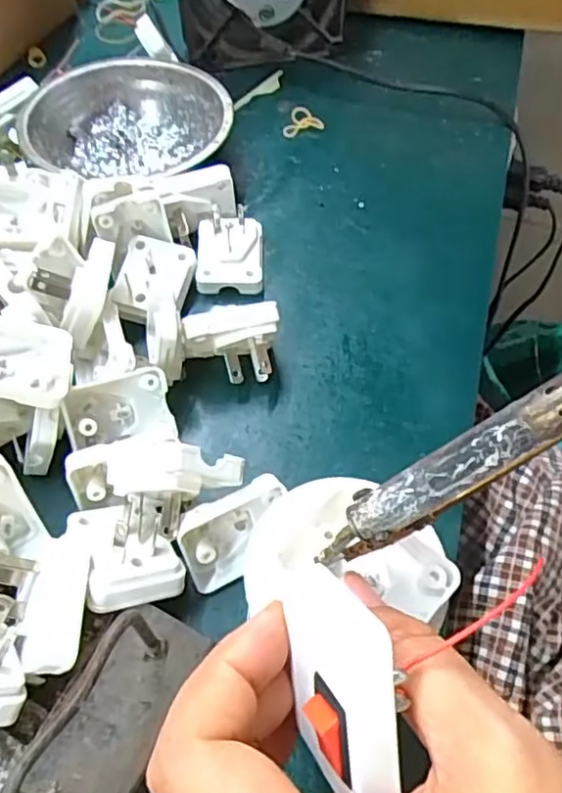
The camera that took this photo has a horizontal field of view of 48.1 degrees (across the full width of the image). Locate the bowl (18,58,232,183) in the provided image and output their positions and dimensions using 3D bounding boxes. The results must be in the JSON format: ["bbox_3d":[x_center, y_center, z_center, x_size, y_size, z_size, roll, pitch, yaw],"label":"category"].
[{"bbox_3d":[-0.095,-0.162,0.398,0.118,0.040,0.121,0,57,-1],"label":"bowl"}]

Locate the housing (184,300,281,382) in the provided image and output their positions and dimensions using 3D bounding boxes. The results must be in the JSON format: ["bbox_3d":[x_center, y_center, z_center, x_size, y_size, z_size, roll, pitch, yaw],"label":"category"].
[{"bbox_3d":[-0.023,-0.023,0.310,0.045,0.041,0.023,-10,58,-7],"label":"housing"}]

